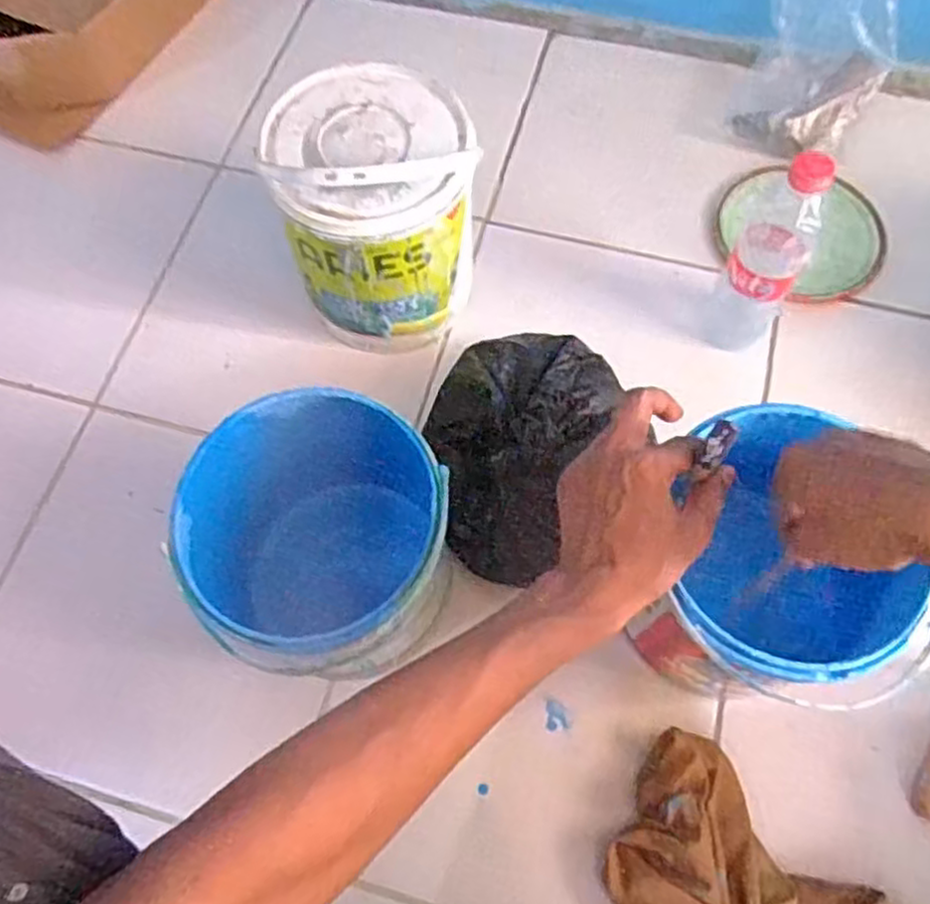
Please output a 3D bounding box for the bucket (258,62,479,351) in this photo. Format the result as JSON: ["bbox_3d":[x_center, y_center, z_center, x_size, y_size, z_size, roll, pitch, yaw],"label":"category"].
[{"bbox_3d":[-0.076,-0.216,0.664,0.158,0.225,0.158,0,67,1],"label":"bucket"}]

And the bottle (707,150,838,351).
[{"bbox_3d":[0.263,-0.163,0.642,0.058,0.214,0.062,0,67,1],"label":"bottle"}]

